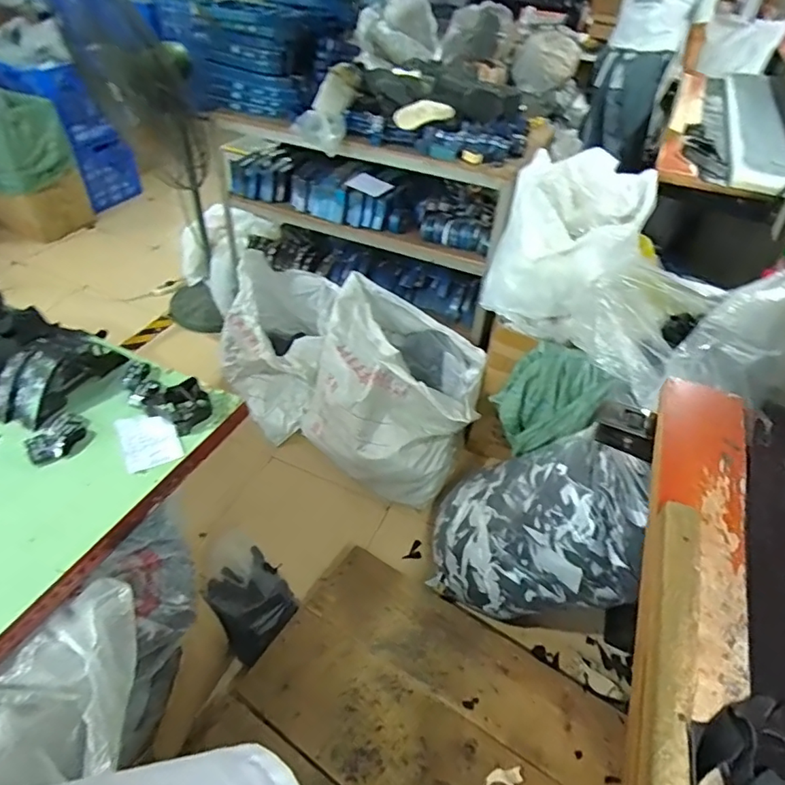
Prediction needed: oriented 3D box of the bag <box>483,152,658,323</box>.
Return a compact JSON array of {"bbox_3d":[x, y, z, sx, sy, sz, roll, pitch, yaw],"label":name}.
[{"bbox_3d":[0.545,-0.471,1.628,0.390,0.412,0.426,29,52,20],"label":"bag"}]

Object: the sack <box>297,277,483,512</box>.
[{"bbox_3d":[-0.004,-0.005,1.911,0.603,0.583,0.539,25,51,17],"label":"sack"}]

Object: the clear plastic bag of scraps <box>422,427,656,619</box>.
[{"bbox_3d":[0.382,0.327,1.456,0.472,0.514,0.437,13,49,7],"label":"clear plastic bag of scraps"}]

